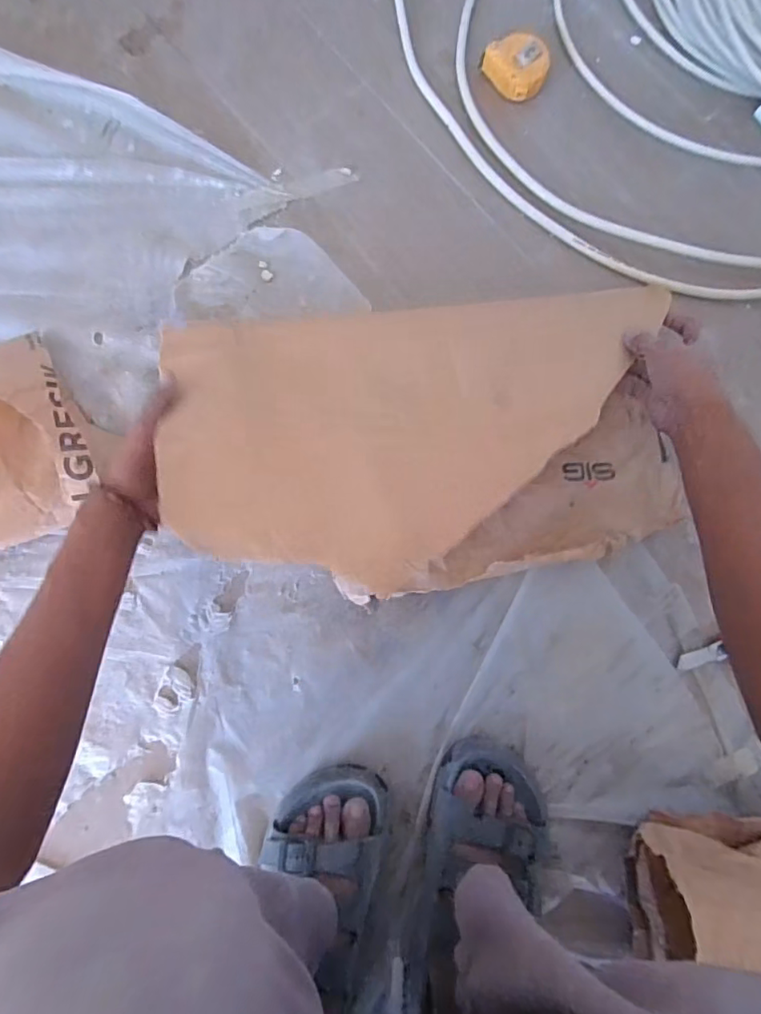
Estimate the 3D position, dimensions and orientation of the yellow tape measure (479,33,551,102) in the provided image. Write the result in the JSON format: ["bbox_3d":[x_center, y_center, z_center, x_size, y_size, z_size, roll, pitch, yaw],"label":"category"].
[{"bbox_3d":[0.167,-0.533,0.611,0.069,0.028,0.073,-40,87,-6],"label":"yellow tape measure"}]

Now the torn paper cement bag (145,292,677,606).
[{"bbox_3d":[0.051,-0.068,0.472,0.464,0.129,0.262,-8,84,-4],"label":"torn paper cement bag"}]

